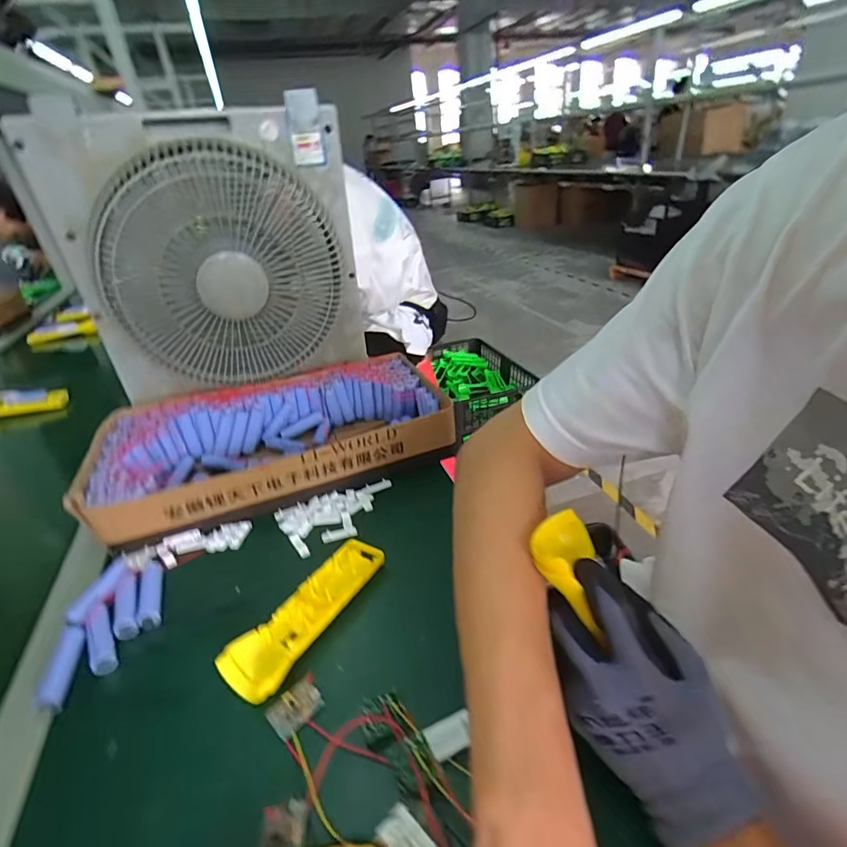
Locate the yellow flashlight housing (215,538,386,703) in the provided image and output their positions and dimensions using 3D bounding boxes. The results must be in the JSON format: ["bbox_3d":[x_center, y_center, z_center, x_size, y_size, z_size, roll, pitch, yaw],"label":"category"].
[{"bbox_3d":[-0.101,0.169,0.414,0.050,0.033,0.166,14,36,27],"label":"yellow flashlight housing"}]

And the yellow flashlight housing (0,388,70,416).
[{"bbox_3d":[-0.752,-0.037,0.835,0.162,0.042,0.038,-14,33,-14],"label":"yellow flashlight housing"}]

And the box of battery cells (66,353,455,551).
[{"bbox_3d":[-0.195,0.013,0.624,0.422,0.077,0.229,-15,33,-17],"label":"box of battery cells"}]

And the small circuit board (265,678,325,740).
[{"bbox_3d":[-0.097,0.214,0.347,0.038,0.005,0.029,-30,40,-35],"label":"small circuit board"}]

